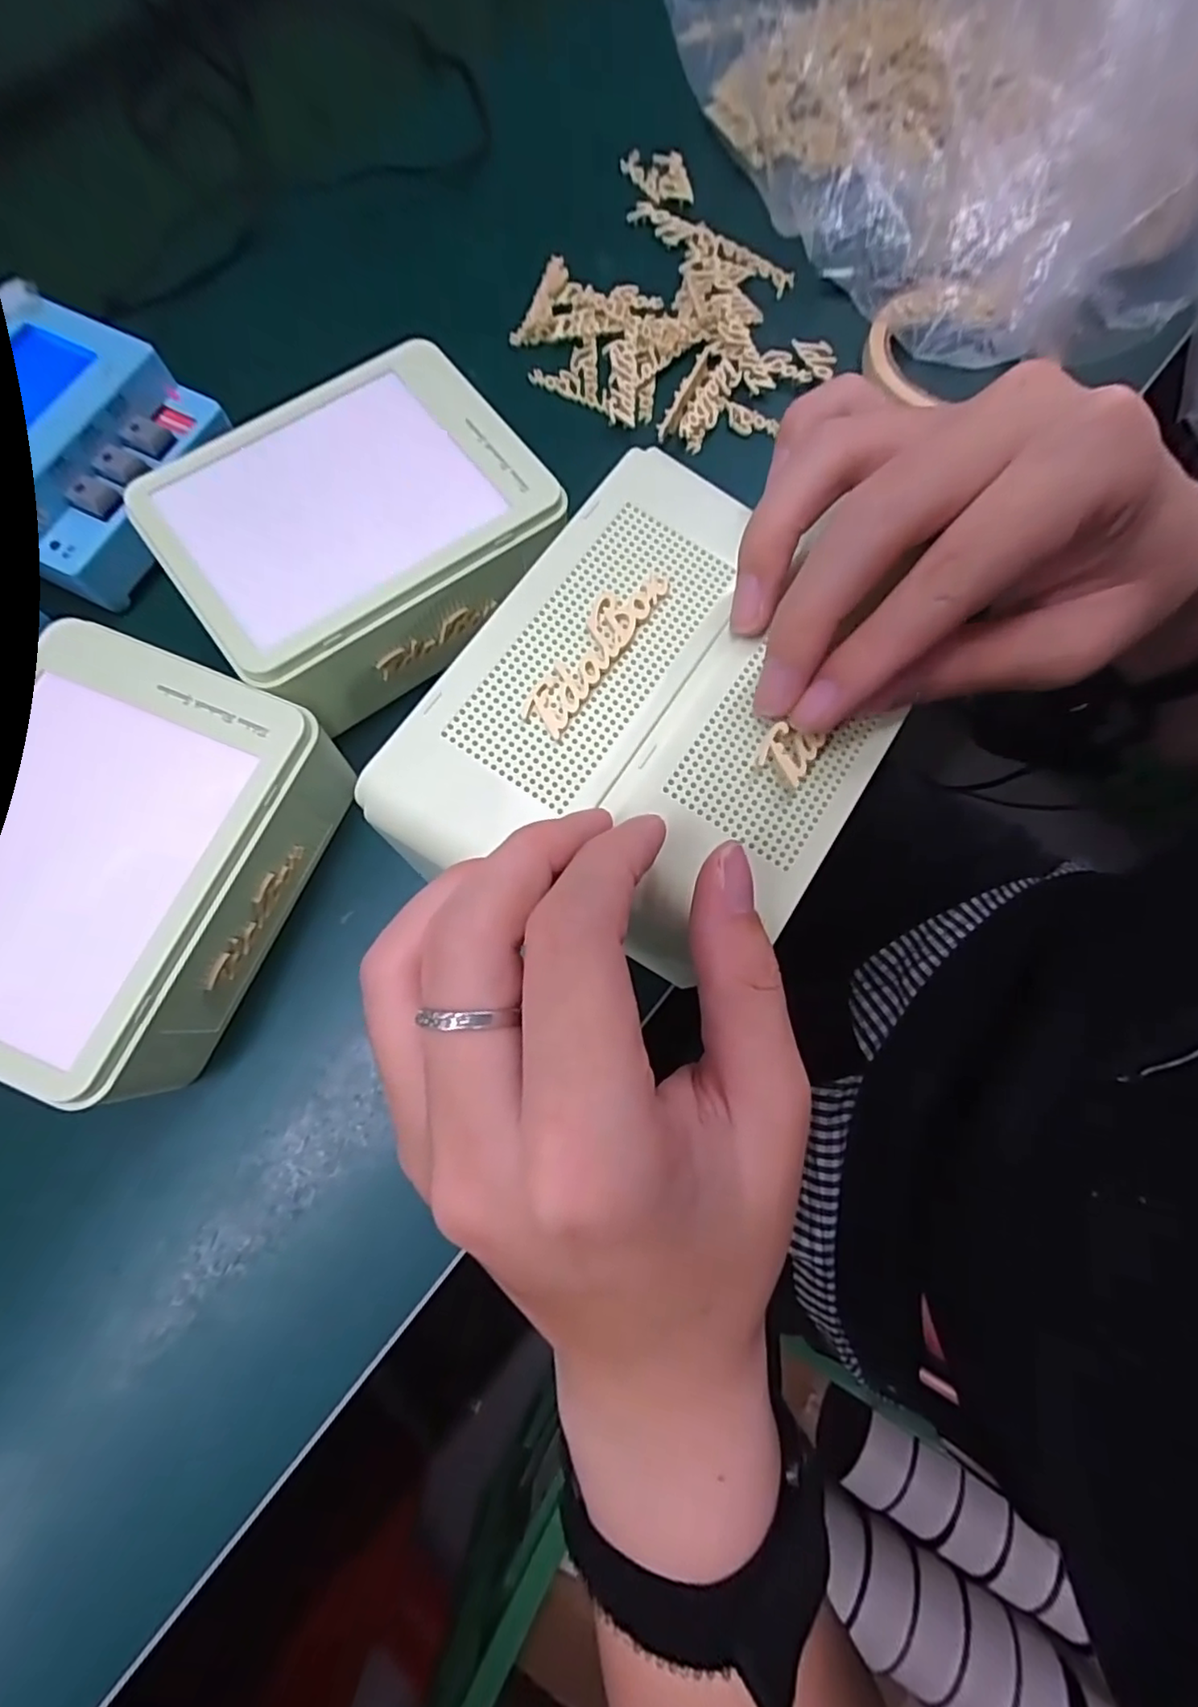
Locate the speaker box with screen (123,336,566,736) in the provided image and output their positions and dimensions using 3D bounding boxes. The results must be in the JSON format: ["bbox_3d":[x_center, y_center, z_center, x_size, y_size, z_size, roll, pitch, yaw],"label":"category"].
[{"bbox_3d":[-0.093,-0.127,0.260,0.142,0.052,0.110,-33,76,-10],"label":"speaker box with screen"}]

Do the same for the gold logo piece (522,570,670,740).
[{"bbox_3d":[0.000,-0.055,0.168,0.013,0.004,0.055,32,75,9],"label":"gold logo piece"}]

